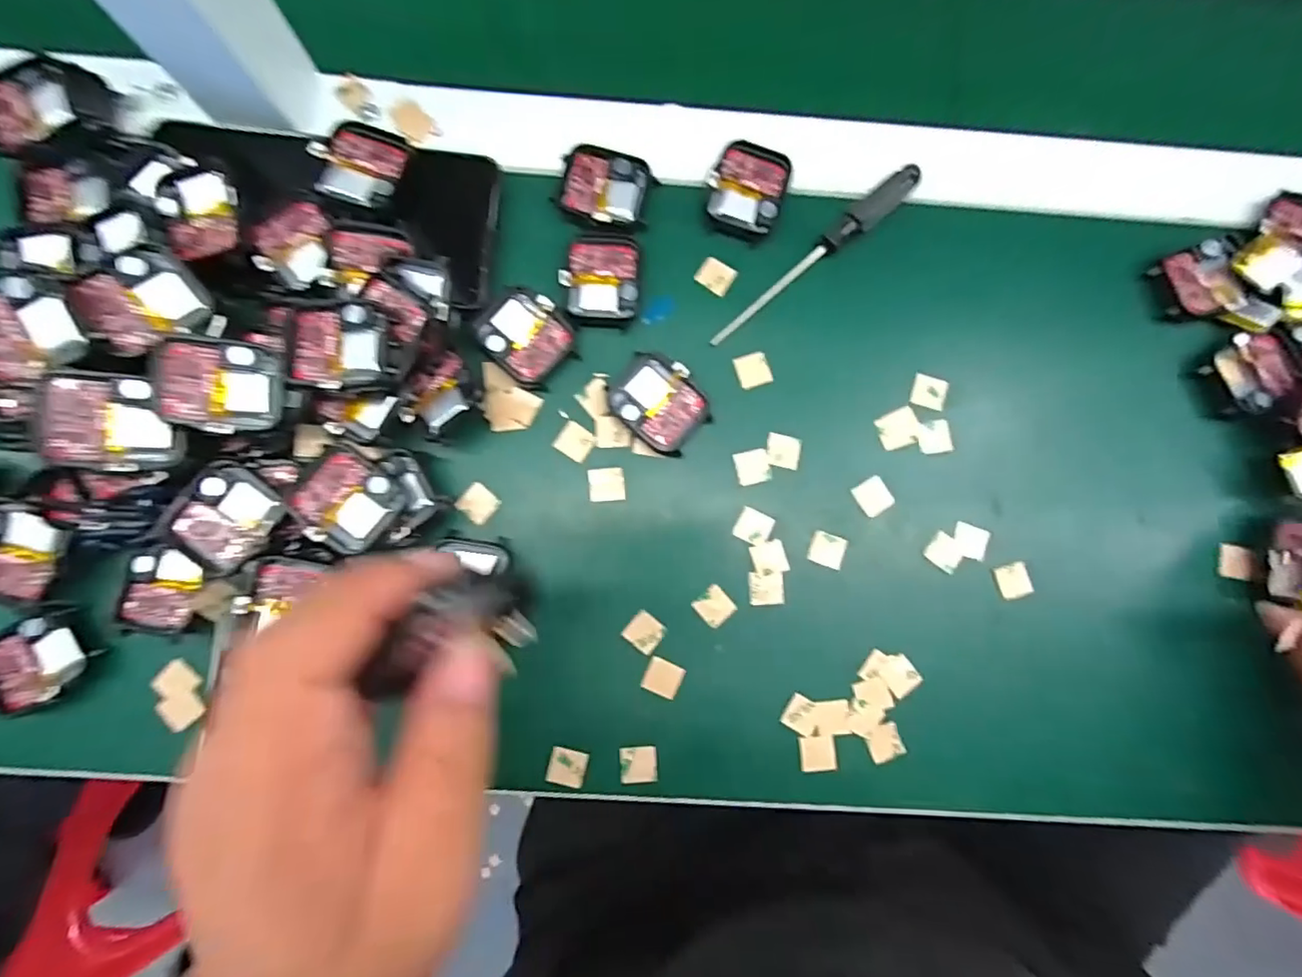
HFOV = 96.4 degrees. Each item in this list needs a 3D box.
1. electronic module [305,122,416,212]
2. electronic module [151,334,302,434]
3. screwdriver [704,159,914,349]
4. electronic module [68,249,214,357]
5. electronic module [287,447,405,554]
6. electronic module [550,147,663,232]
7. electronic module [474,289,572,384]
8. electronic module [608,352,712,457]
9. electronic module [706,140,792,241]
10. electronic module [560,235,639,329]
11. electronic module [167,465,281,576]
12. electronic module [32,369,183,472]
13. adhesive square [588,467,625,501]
[{"bbox_3d":[-0.133,-0.149,0.266,0.038,0.005,0.041,16,77,-8],"label":"electronic module"},{"bbox_3d":[-0.172,-0.042,0.237,0.047,0.006,0.037,1,87,-31],"label":"electronic module"},{"bbox_3d":[0.082,-0.113,0.286,0.130,0.010,0.013,-42,88,-5],"label":"screwdriver"},{"bbox_3d":[-0.203,-0.076,0.232,0.040,0.007,0.037,-46,106,-25],"label":"electronic module"},{"bbox_3d":[-0.130,0.005,0.248,0.040,0.011,0.037,33,85,1],"label":"electronic module"},{"bbox_3d":[-0.022,-0.147,0.285,0.044,0.006,0.038,15,85,-1],"label":"electronic module"},{"bbox_3d":[-0.060,-0.074,0.278,0.039,0.006,0.037,41,85,1],"label":"electronic module"},{"bbox_3d":[0.004,-0.041,0.277,0.045,0.010,0.037,43,85,2],"label":"electronic module"},{"bbox_3d":[0.048,-0.148,0.289,0.037,0.007,0.043,17,85,-1],"label":"electronic module"},{"bbox_3d":[-0.024,-0.101,0.280,0.036,0.006,0.045,2,85,-2],"label":"electronic module"},{"bbox_3d":[-0.178,0.013,0.246,0.036,0.009,0.038,35,85,1],"label":"electronic module"},{"bbox_3d":[-0.206,-0.026,0.223,0.041,0.007,0.037,2,90,-45],"label":"electronic module"},{"bbox_3d":[-0.021,-0.002,0.277,0.017,0.004,0.016,-2,86,-2],"label":"adhesive square"}]

